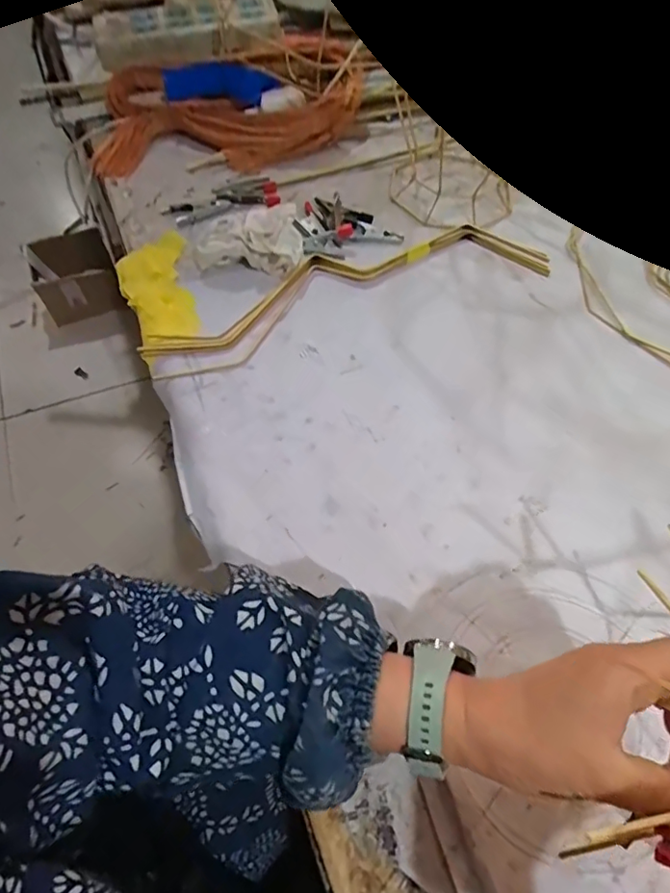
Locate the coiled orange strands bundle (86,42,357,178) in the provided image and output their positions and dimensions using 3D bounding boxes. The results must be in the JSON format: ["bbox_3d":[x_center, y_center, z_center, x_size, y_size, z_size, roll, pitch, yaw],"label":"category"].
[{"bbox_3d":[-0.128,-0.408,0.650,0.328,0.068,0.150,-25,62,-16],"label":"coiled orange strands bundle"}]

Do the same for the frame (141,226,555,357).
[{"bbox_3d":[0.017,-0.165,0.533,0.411,0.010,0.088,-16,60,-11],"label":"frame"}]

